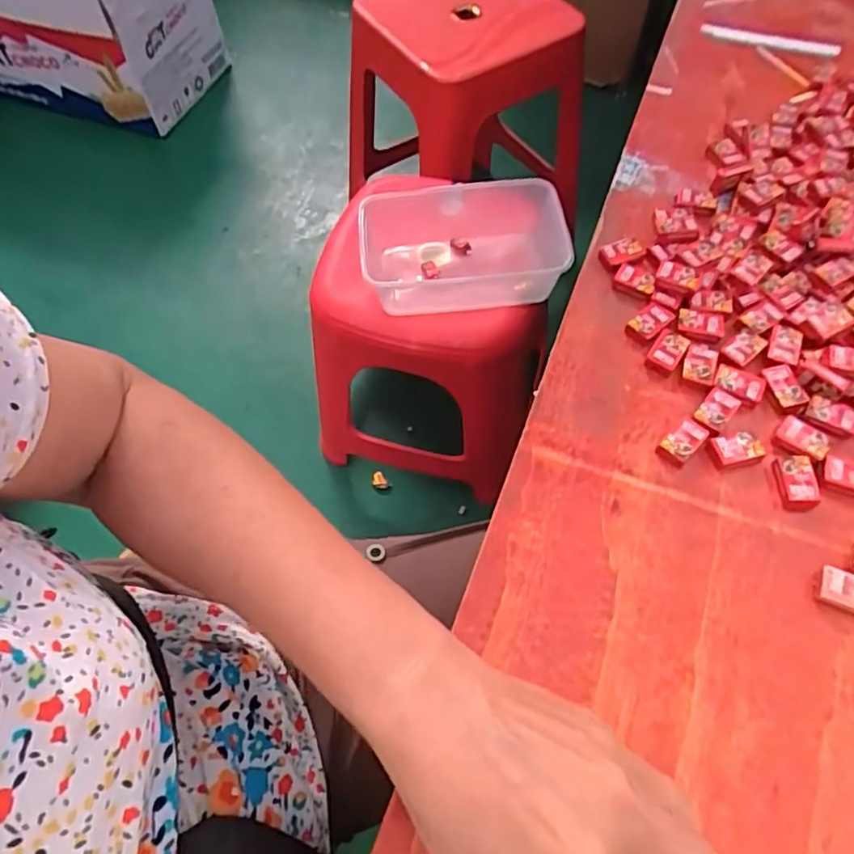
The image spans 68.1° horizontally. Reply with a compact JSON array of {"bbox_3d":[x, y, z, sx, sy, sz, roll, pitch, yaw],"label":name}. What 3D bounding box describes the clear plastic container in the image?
[{"bbox_3d":[0.045,-0.219,0.793,0.250,0.086,0.151,-3,61,1],"label":"clear plastic container"}]

